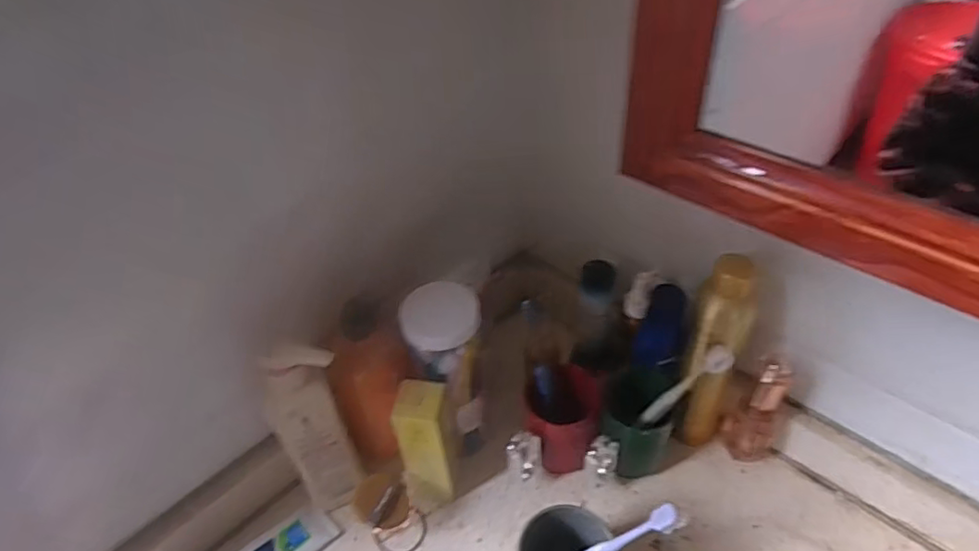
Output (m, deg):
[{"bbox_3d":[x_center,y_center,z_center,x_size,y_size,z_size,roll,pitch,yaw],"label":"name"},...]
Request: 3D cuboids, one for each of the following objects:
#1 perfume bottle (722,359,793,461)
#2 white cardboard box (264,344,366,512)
[{"bbox_3d":[0.258,0.130,0.575,0.046,0.140,0.048,29,53,29],"label":"perfume bottle"},{"bbox_3d":[-0.152,0.141,0.535,0.061,0.212,0.031,-19,46,-15],"label":"white cardboard box"}]

